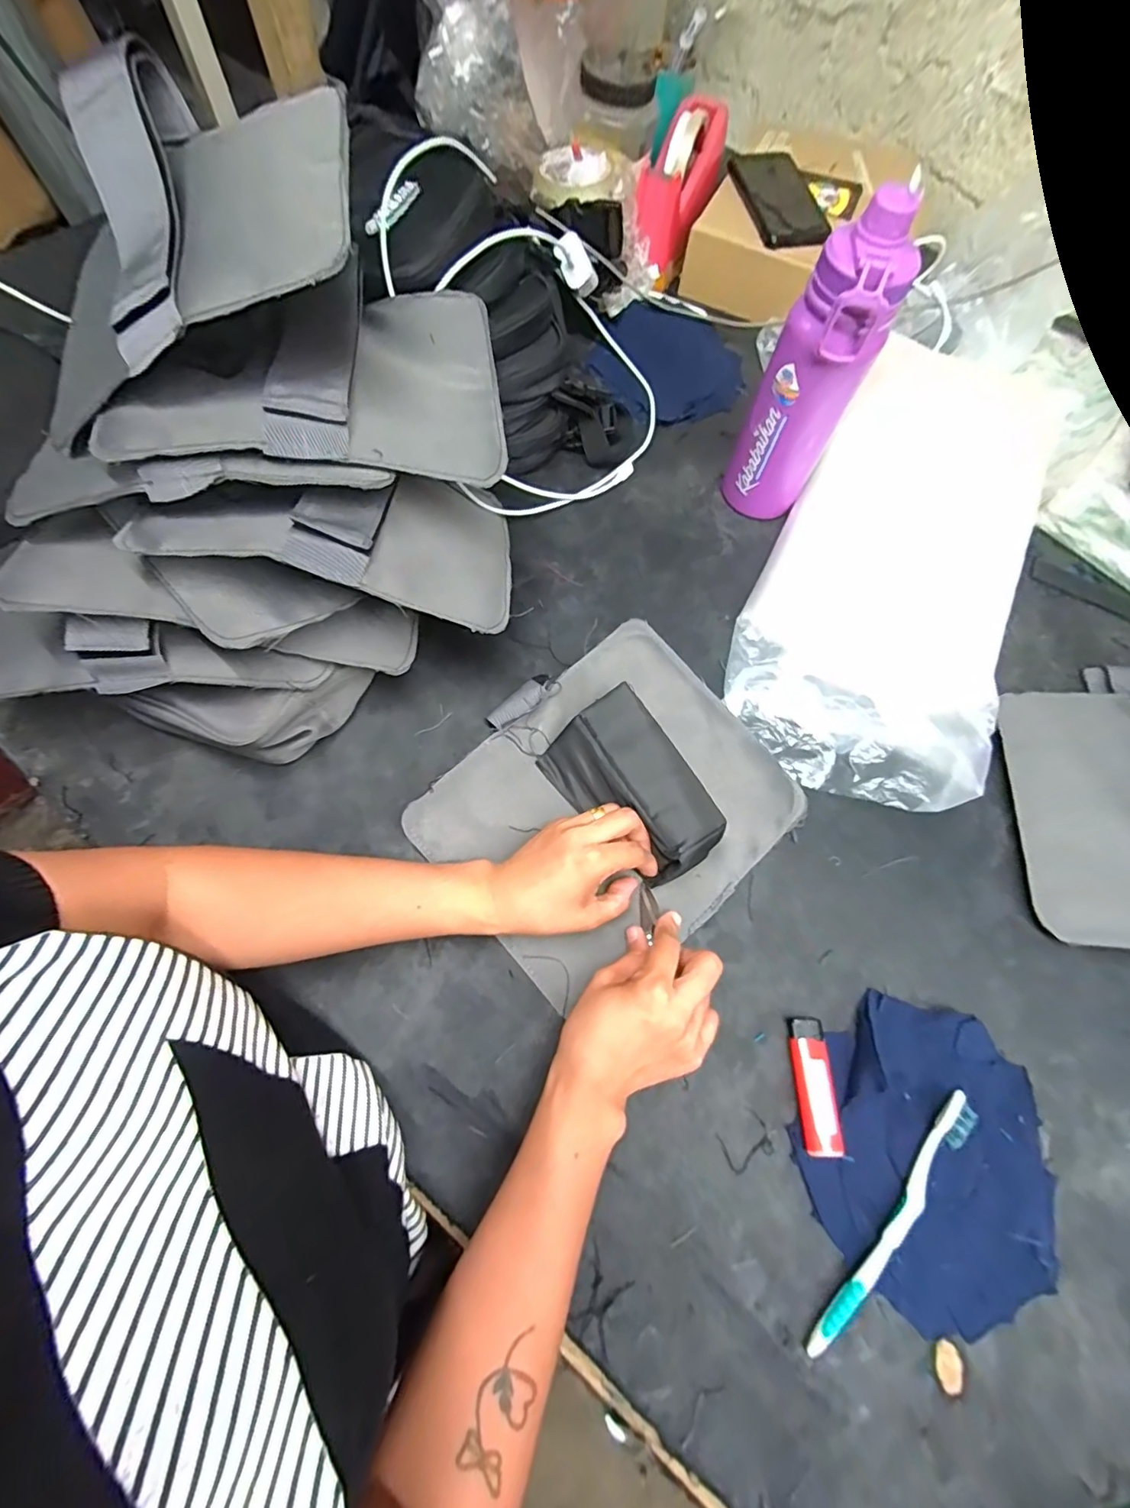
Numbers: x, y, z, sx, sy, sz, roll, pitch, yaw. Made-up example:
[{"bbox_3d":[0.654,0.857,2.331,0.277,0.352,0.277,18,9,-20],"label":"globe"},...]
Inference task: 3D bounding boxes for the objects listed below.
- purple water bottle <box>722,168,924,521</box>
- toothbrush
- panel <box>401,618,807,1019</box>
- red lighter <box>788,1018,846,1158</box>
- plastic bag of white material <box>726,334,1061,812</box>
[{"bbox_3d":[0.206,-0.312,0.454,0.062,0.227,0.067,-26,73,-11],"label":"purple water bottle"},{"bbox_3d":[0.208,0.295,0.334,0.016,0.019,0.177,42,74,13],"label":"toothbrush"},{"bbox_3d":[0.036,0.032,0.407,0.261,0.054,0.225,-40,76,-15],"label":"panel"},{"bbox_3d":[0.174,0.230,0.367,0.027,0.015,0.080,-1,70,-2],"label":"red lighter"},{"bbox_3d":[0.338,-0.206,0.519,0.225,0.036,0.550,26,71,8],"label":"plastic bag of white material"}]

